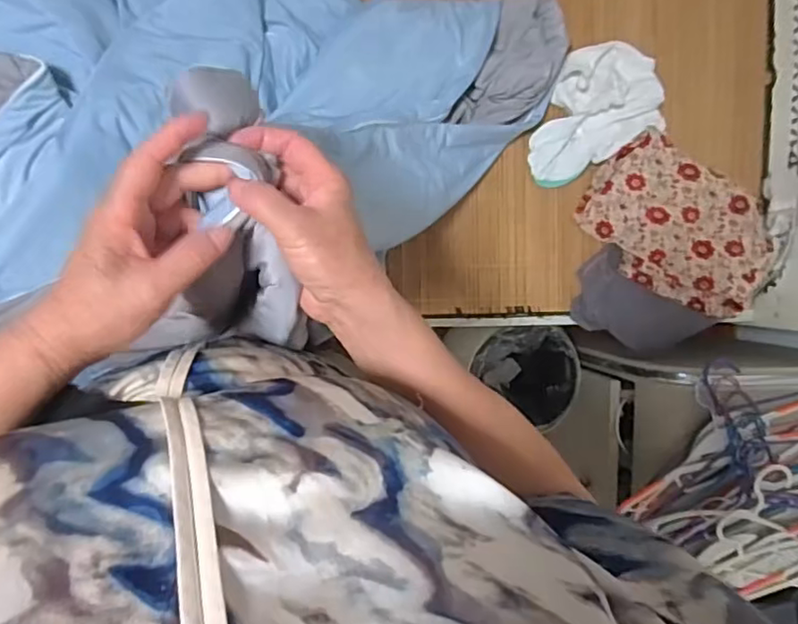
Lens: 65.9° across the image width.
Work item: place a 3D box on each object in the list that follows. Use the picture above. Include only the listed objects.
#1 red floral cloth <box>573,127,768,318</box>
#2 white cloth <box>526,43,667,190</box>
[{"bbox_3d":[0.425,-0.130,0.927,0.294,0.048,0.202,26,87,-6],"label":"red floral cloth"},{"bbox_3d":[0.289,-0.307,0.916,0.241,0.025,0.156,-29,93,-7],"label":"white cloth"}]

